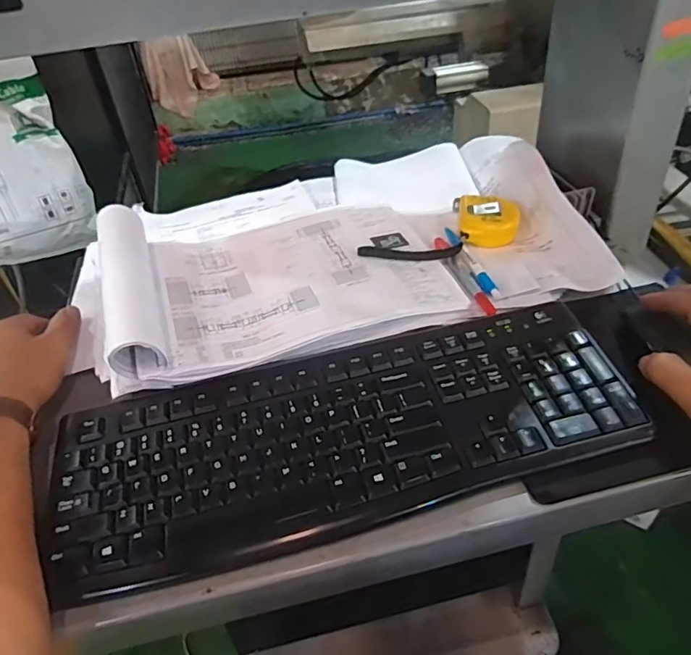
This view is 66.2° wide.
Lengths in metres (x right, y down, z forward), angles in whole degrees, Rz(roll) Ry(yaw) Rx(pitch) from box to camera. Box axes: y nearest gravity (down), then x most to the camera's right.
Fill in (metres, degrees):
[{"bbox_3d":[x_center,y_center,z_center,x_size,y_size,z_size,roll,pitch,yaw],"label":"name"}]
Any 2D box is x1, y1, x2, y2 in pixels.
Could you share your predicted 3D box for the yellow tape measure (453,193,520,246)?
[{"bbox_3d":[0.156,-0.122,0.582,0.066,0.027,0.075,0,43,5],"label":"yellow tape measure"}]

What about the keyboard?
[{"bbox_3d":[0.001,0.078,0.404,0.426,0.028,0.145,-12,43,-7],"label":"keyboard"}]

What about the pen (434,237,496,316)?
[{"bbox_3d":[0.115,-0.053,0.521,0.016,0.013,0.131,-10,43,-6],"label":"pen"}]

